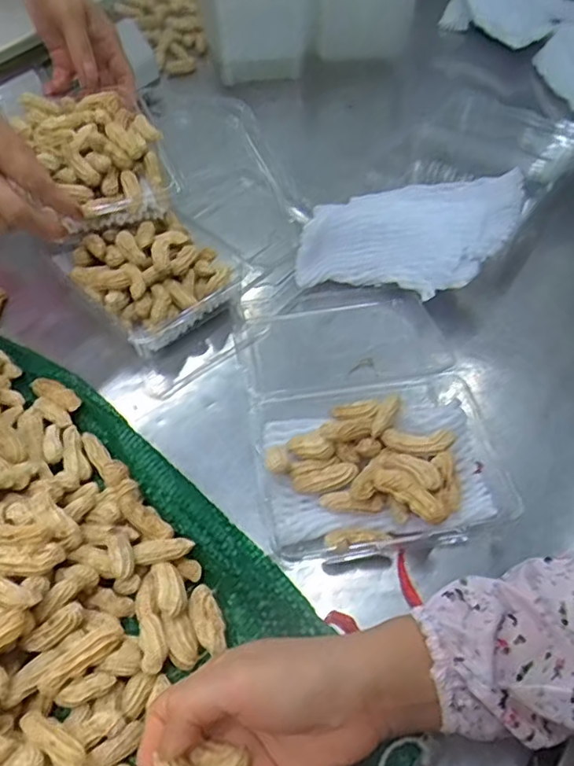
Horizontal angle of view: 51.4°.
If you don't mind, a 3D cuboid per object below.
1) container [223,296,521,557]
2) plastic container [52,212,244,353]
[{"bbox_3d":[0.056,0.006,0.466,0.170,0.053,0.254,-9,53,-6],"label":"container"},{"bbox_3d":[-0.123,-0.102,0.533,0.118,0.050,0.129,-37,61,-24],"label":"plastic container"}]

